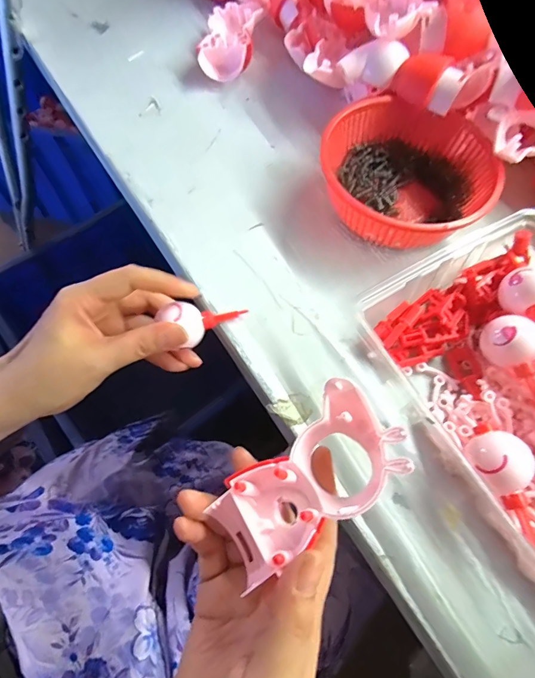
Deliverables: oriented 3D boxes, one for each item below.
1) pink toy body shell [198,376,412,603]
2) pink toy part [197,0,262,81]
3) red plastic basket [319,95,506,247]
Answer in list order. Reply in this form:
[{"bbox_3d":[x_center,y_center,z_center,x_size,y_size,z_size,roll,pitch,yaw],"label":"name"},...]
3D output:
[{"bbox_3d":[0.017,0.073,0.199,0.105,0.027,0.051,-45,68,7],"label":"pink toy body shell"},{"bbox_3d":[-0.037,-0.299,0.406,0.050,0.029,0.095,6,65,0],"label":"pink toy part"},{"bbox_3d":[0.109,-0.129,0.325,0.134,0.044,0.133,12,65,3],"label":"red plastic basket"}]

